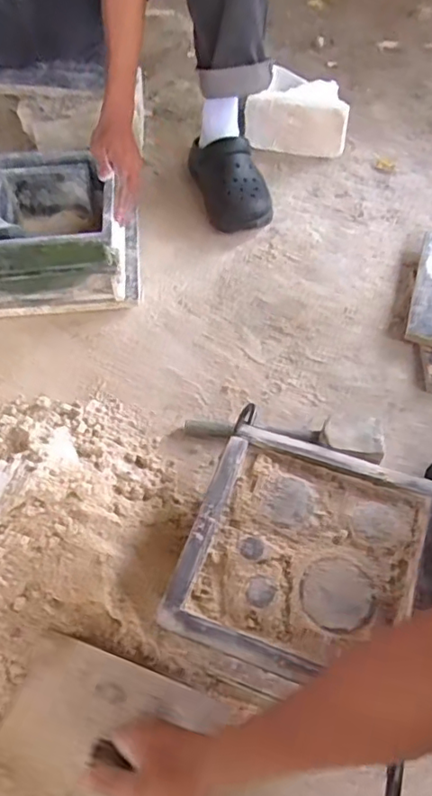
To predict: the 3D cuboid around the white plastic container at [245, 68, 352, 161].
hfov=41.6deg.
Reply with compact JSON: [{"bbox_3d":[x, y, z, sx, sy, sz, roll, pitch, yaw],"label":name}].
[{"bbox_3d":[0.161,-0.568,1.132,0.197,0.111,0.133,5,56,3],"label":"white plastic container"}]

